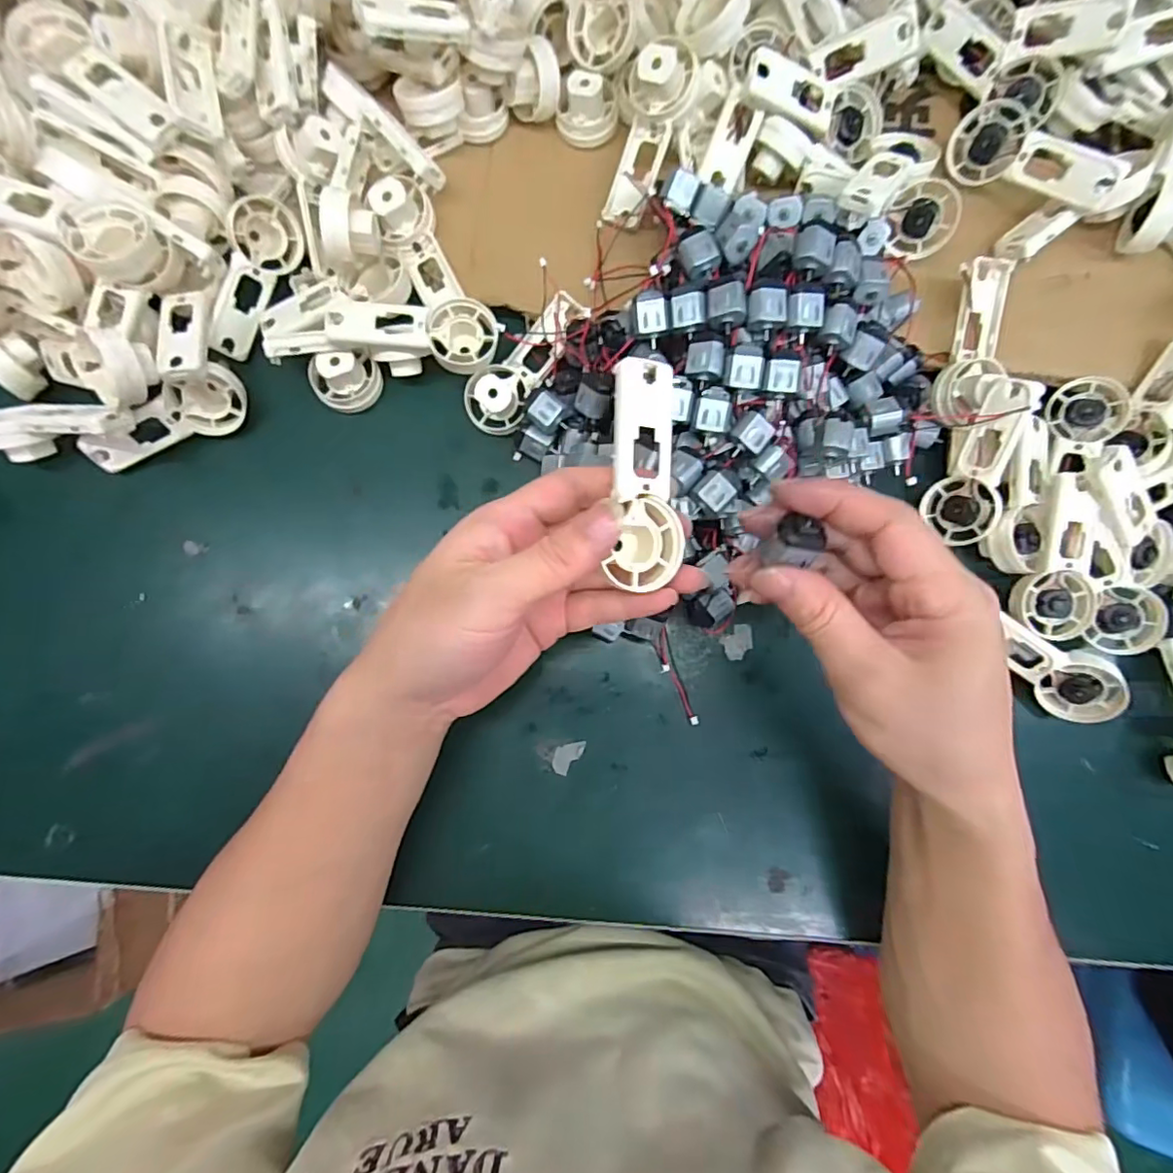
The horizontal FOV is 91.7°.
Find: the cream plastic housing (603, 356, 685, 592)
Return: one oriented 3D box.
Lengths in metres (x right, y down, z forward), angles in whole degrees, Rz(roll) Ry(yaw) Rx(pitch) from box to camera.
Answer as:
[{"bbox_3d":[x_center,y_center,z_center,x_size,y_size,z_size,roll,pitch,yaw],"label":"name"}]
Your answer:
[{"bbox_3d":[0.025,-0.047,0.241,0.029,0.026,0.091,-4,104,-2],"label":"cream plastic housing"}]

